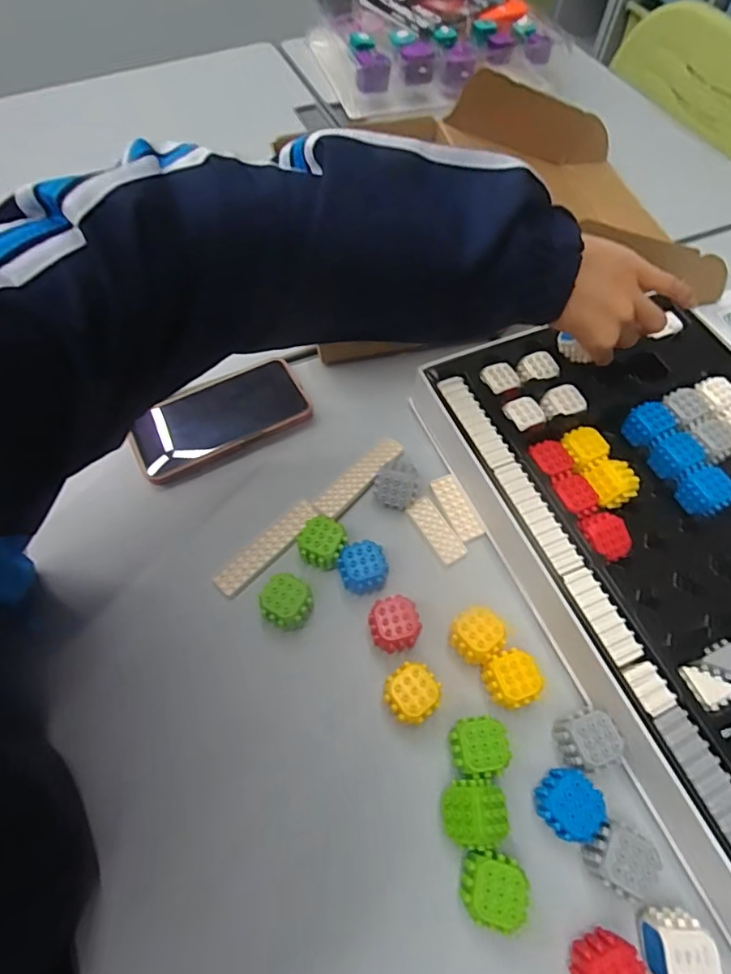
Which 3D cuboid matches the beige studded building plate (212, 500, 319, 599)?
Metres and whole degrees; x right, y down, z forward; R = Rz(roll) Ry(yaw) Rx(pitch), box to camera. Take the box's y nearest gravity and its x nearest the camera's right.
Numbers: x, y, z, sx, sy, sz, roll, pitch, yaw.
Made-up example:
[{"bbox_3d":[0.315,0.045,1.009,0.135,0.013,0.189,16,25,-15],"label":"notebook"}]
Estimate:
[{"bbox_3d":[-0.082,0.052,0.428,0.024,0.007,0.101,41,69,19],"label":"beige studded building plate"}]

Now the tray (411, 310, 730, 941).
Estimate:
[{"bbox_3d":[0.284,0.076,0.392,0.309,0.049,0.533,-21,64,-11],"label":"tray"}]

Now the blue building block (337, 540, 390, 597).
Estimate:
[{"bbox_3d":[-0.002,0.067,0.408,0.036,0.035,0.034,-14,63,-8],"label":"blue building block"}]

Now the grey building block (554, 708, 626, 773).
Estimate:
[{"bbox_3d":[0.154,0.172,0.345,0.039,0.023,0.035,-13,63,-7],"label":"grey building block"}]

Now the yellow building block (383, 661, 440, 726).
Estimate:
[{"bbox_3d":[0.034,0.150,0.363,0.037,0.036,0.038,-31,66,-16],"label":"yellow building block"}]

